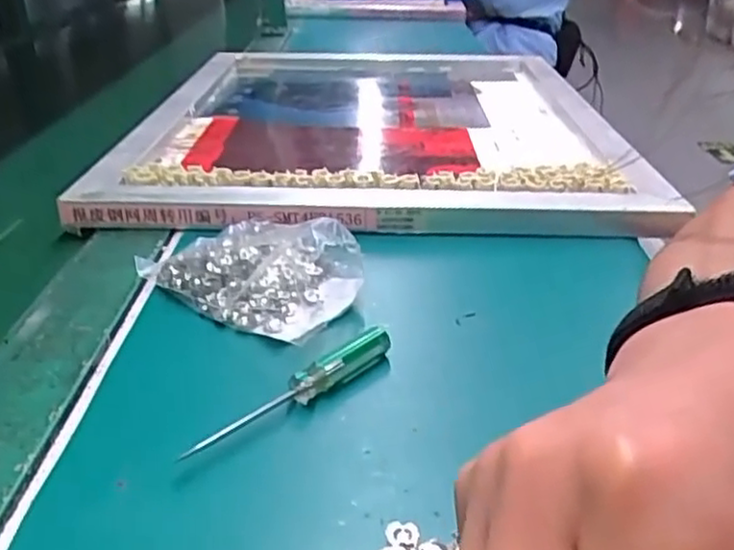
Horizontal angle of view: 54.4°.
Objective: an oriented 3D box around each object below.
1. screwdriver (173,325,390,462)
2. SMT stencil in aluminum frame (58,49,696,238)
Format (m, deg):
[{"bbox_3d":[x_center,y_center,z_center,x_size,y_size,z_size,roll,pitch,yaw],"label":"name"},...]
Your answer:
[{"bbox_3d":[-0.031,0.050,0.312,0.010,0.014,0.112,25,36,39],"label":"screwdriver"},{"bbox_3d":[0.012,-0.149,0.683,0.403,0.032,0.491,2,27,1],"label":"SMT stencil in aluminum frame"}]

